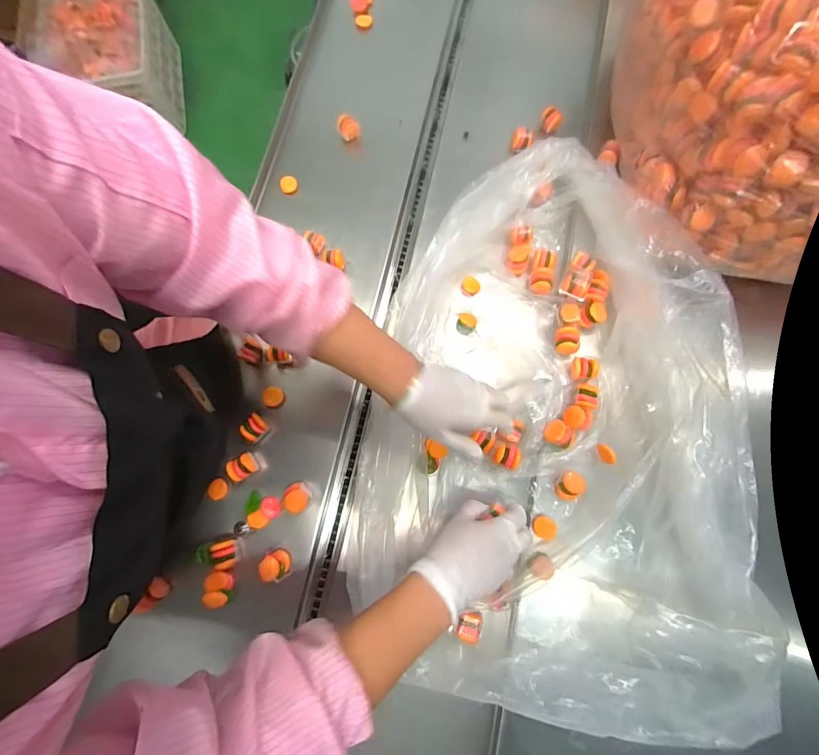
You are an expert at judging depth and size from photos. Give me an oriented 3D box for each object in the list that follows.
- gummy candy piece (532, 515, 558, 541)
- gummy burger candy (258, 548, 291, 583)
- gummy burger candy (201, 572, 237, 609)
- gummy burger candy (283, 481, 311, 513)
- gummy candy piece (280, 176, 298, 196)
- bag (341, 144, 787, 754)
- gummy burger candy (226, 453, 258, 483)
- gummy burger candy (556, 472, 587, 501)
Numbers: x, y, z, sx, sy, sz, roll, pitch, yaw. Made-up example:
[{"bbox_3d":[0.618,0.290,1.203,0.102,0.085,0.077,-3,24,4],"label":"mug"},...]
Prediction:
[{"bbox_3d":[0.172,0.190,0.498,0.031,0.004,0.027,30,78,7],"label":"gummy candy piece"},{"bbox_3d":[-0.169,0.238,0.498,0.033,0.037,0.032,0,76,0],"label":"gummy burger candy"},{"bbox_3d":[-0.240,0.268,0.495,0.027,0.035,0.041,-12,76,-3],"label":"gummy burger candy"},{"bbox_3d":[-0.146,0.158,0.519,0.032,0.033,0.036,13,76,3],"label":"gummy burger candy"},{"bbox_3d":[-0.195,-0.310,0.635,0.028,0.012,0.028,0,76,0],"label":"gummy candy piece"},{"bbox_3d":[0.183,0.018,0.484,0.431,0.147,0.665,11,76,2],"label":"bag"},{"bbox_3d":[-0.223,0.120,0.522,0.035,0.021,0.028,-31,78,-8],"label":"gummy burger candy"},{"bbox_3d":[0.202,0.138,0.496,0.032,0.031,0.034,0,76,0],"label":"gummy burger candy"}]

